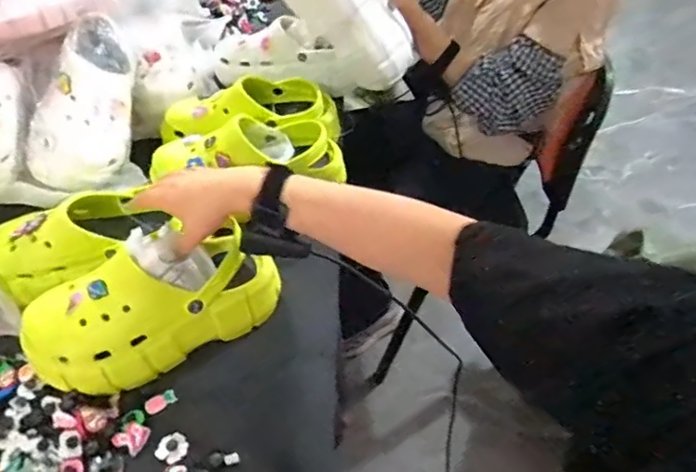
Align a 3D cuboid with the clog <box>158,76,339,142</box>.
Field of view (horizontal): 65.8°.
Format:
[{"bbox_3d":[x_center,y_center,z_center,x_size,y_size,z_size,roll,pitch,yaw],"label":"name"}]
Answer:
[{"bbox_3d":[-0.140,-0.184,0.775,0.246,0.092,0.098,4,48,6],"label":"clog"}]

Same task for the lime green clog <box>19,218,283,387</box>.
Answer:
[{"bbox_3d":[-0.200,0.070,0.559,0.255,0.110,0.101,-20,52,-12],"label":"lime green clog"}]

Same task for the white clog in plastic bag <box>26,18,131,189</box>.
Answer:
[{"bbox_3d":[-0.338,-0.178,0.697,0.089,0.091,0.250,3,72,7],"label":"white clog in plastic bag"}]

